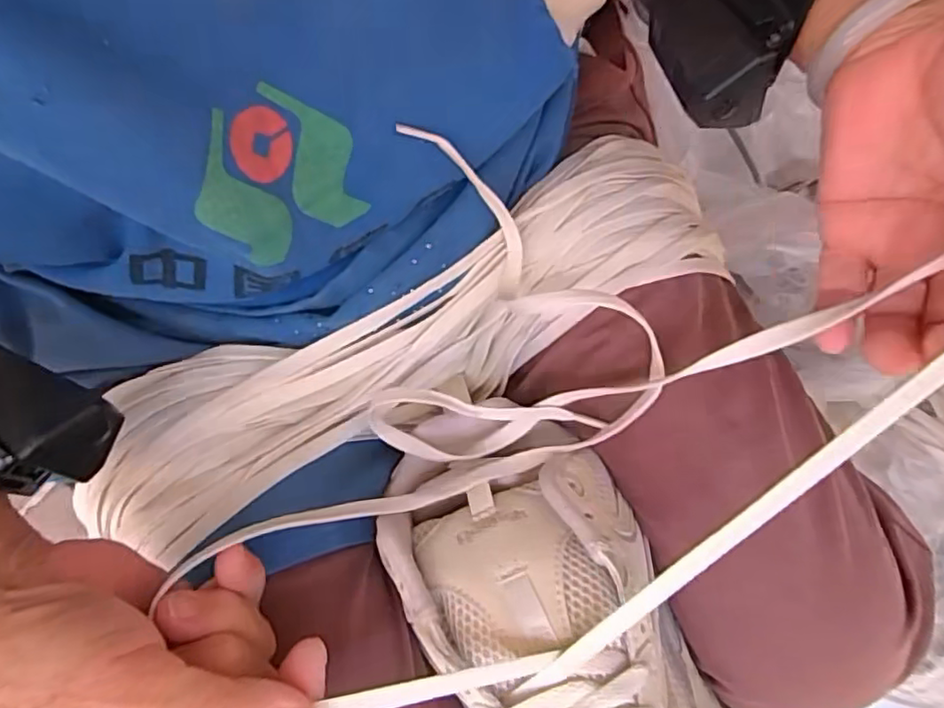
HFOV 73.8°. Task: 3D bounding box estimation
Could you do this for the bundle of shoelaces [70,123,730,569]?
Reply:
[{"bbox_3d":[-0.033,-0.013,0.299,0.324,0.082,0.092,-28,78,-7],"label":"bundle of shoelaces"}]

